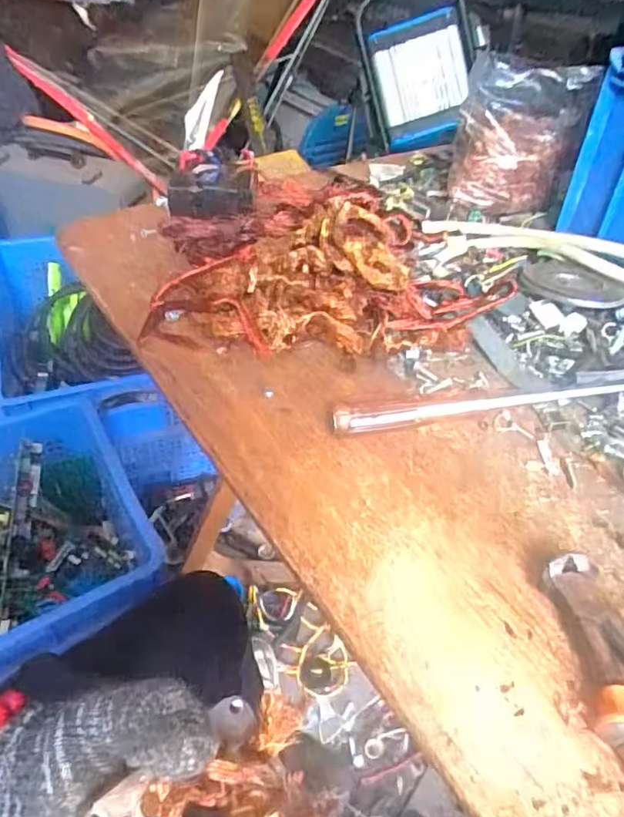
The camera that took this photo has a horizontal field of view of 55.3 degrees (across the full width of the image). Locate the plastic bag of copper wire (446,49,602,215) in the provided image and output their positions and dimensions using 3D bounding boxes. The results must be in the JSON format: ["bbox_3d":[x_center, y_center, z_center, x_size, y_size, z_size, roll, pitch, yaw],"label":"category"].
[{"bbox_3d":[0.226,-0.293,0.650,0.129,0.137,0.064,6,41,2],"label":"plastic bag of copper wire"}]

